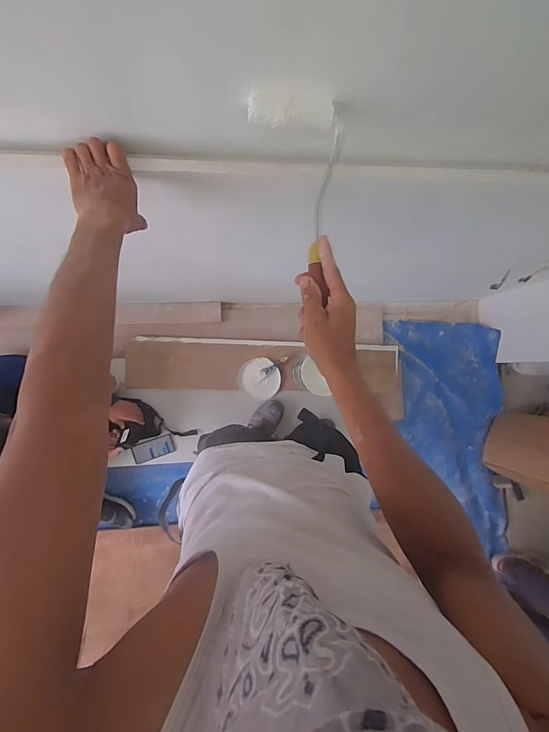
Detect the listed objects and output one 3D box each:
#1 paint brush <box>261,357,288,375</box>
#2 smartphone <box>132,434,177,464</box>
[{"bbox_3d":[0.003,-0.002,1.396,0.113,0.013,0.030,-32,92,-5],"label":"paint brush"},{"bbox_3d":[-0.444,0.307,1.344,0.149,0.013,0.070,-17,101,-21],"label":"smartphone"}]

